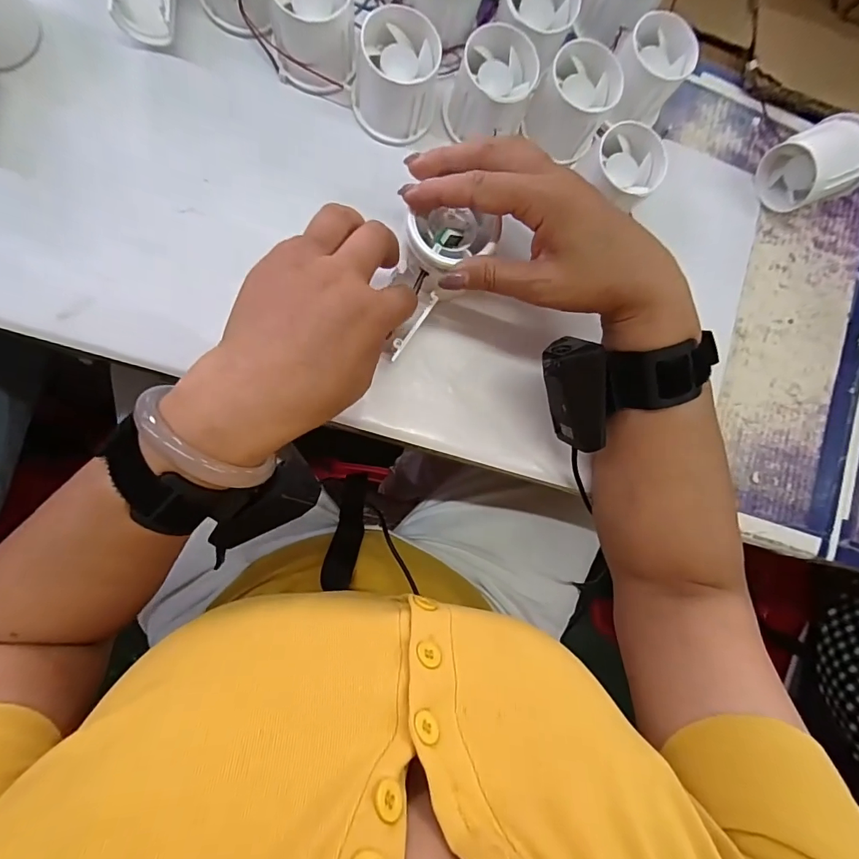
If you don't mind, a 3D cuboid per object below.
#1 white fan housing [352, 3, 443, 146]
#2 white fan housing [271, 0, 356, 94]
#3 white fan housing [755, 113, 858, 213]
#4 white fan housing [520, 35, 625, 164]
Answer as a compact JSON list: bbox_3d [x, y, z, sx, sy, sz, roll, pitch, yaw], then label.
[{"bbox_3d":[-0.021,-0.234,0.299,0.053,0.046,0.054,10,87,-9],"label":"white fan housing"},{"bbox_3d":[-0.075,-0.265,0.290,0.051,0.046,0.054,-2,89,-10],"label":"white fan housing"},{"bbox_3d":[0.296,-0.203,0.345,0.046,0.057,0.053,-20,92,-10],"label":"white fan housing"},{"bbox_3d":[0.102,-0.232,0.319,0.052,0.042,0.058,30,84,-8],"label":"white fan housing"}]

